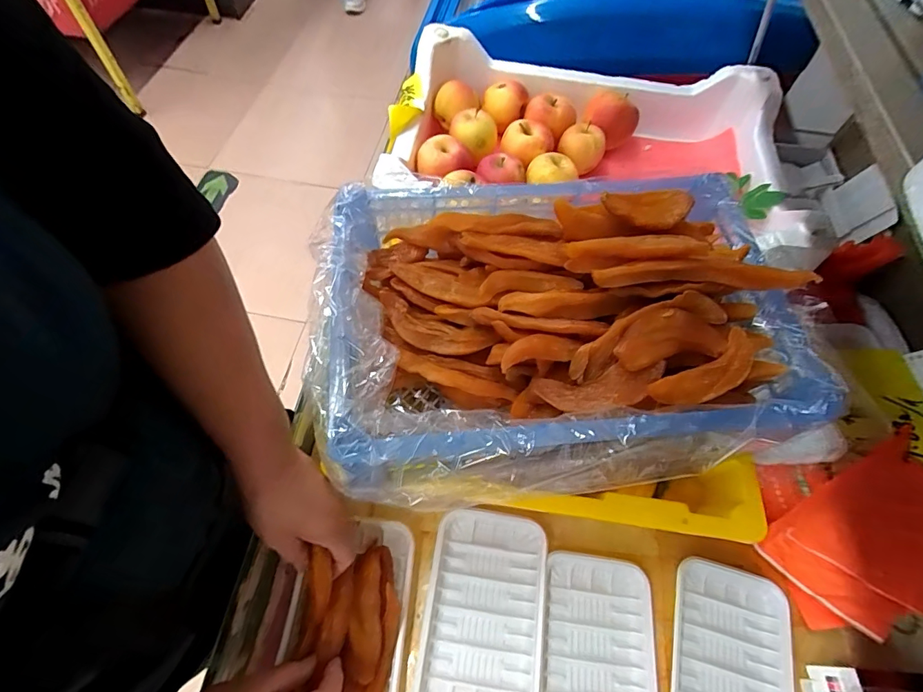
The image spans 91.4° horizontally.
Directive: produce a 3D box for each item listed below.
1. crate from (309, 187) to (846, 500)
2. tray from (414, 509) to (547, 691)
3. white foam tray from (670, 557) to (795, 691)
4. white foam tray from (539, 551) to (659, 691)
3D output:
[{"bbox_3d":[0.076,-0.035,0.404,0.375,0.103,0.275,-3,61,-5],"label":"crate"},{"bbox_3d":[0.021,0.247,0.417,0.106,0.023,0.172,9,61,2],"label":"tray"},{"bbox_3d":[0.247,0.298,0.410,0.101,0.022,0.172,15,61,5],"label":"white foam tray"},{"bbox_3d":[0.124,0.286,0.404,0.103,0.019,0.172,11,61,3],"label":"white foam tray"}]

